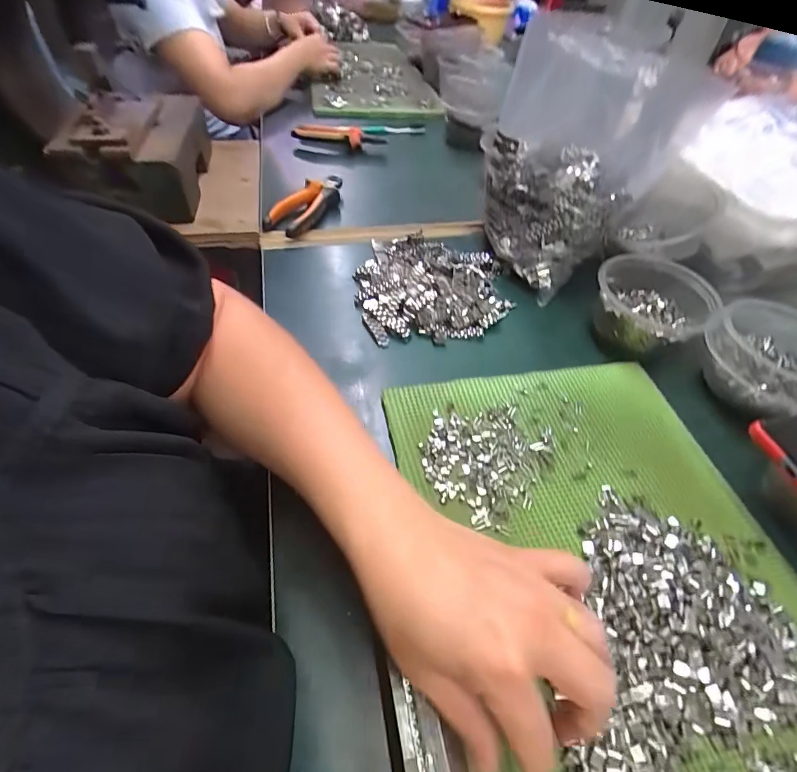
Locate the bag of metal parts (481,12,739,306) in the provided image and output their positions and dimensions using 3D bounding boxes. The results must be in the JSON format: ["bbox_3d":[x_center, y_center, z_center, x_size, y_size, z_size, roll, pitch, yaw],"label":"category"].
[{"bbox_3d":[0.213,-0.265,0.462,0.228,0.203,0.160,-28,58,-25],"label":"bag of metal parts"}]

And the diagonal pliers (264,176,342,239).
[{"bbox_3d":[-0.118,-0.248,0.561,0.059,0.036,0.147,18,51,10],"label":"diagonal pliers"}]

